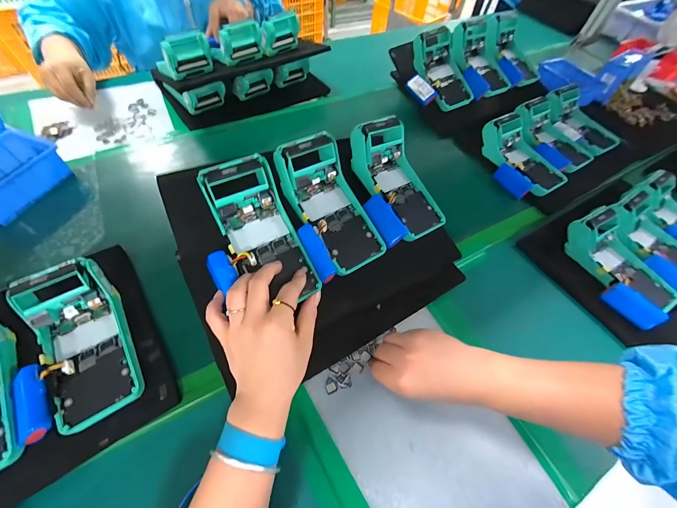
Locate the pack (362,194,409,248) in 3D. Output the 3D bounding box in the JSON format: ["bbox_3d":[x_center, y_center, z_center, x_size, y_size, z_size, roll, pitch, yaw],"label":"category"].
[{"bbox_3d":[0.061,-0.044,0.376,0.033,0.012,0.068,-28,78,-6],"label":"pack"}]

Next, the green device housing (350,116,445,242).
[{"bbox_3d":[0.084,-0.110,0.397,0.090,0.093,0.156,-24,58,-22],"label":"green device housing"}]

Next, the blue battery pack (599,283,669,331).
[{"bbox_3d":[0.427,0.075,0.414,0.018,0.036,0.067,-24,58,-22],"label":"blue battery pack"}]

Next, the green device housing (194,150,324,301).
[{"bbox_3d":[-0.082,-0.024,0.311,0.076,0.092,0.136,-24,58,-22],"label":"green device housing"}]

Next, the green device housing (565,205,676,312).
[{"bbox_3d":[0.446,0.012,0.449,0.092,0.076,0.166,-18,56,-18],"label":"green device housing"}]

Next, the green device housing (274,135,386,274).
[{"bbox_3d":[-0.014,-0.058,0.359,0.087,0.050,0.169,-32,94,-26],"label":"green device housing"}]

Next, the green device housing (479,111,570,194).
[{"bbox_3d":[0.351,-0.187,0.545,0.099,0.079,0.165,-26,59,-23],"label":"green device housing"}]

